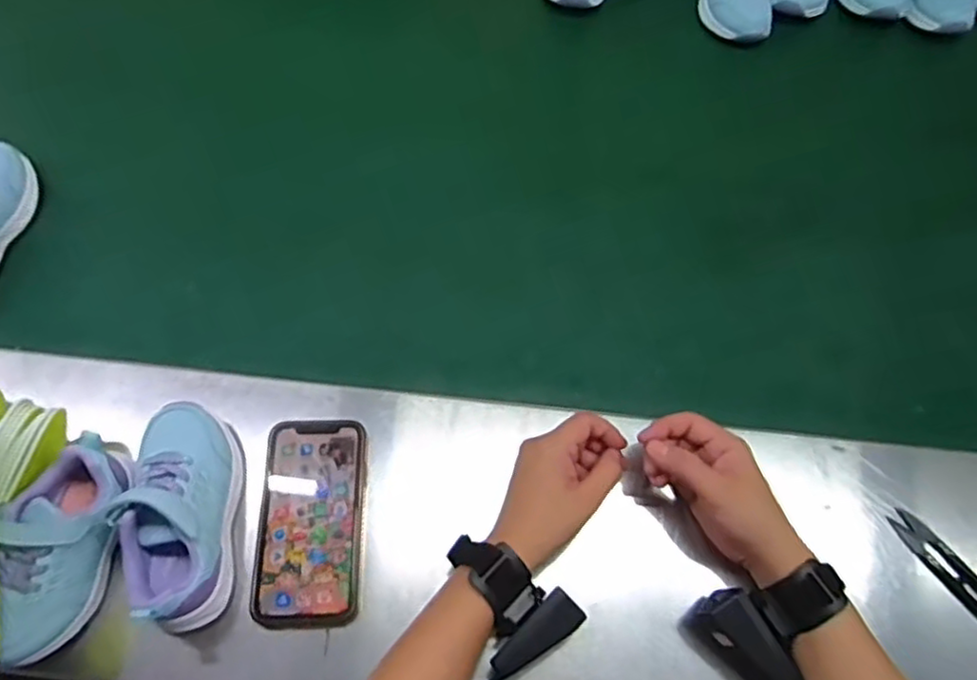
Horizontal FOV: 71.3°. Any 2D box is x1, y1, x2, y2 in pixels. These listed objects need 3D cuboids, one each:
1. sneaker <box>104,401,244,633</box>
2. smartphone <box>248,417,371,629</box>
[{"bbox_3d":[-0.227,0.122,0.496,0.068,0.068,0.161,-3,66,-2],"label":"sneaker"},{"bbox_3d":[-0.135,0.138,0.526,0.078,0.014,0.154,-1,66,-2],"label":"smartphone"}]

